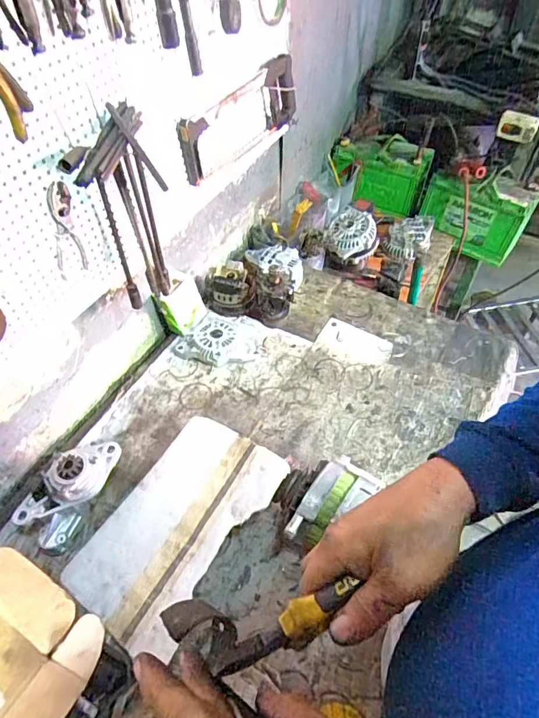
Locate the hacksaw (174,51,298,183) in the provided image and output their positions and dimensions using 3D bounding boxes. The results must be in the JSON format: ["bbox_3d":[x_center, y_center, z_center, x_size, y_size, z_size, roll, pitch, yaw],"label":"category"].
[{"bbox_3d":[-0.052,-0.495,0.946,0.042,0.153,0.389,26,57,20],"label":"hacksaw"}]

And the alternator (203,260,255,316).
[{"bbox_3d":[-0.098,-0.173,1.092,0.129,0.098,0.120,-7,52,-4],"label":"alternator"}]

